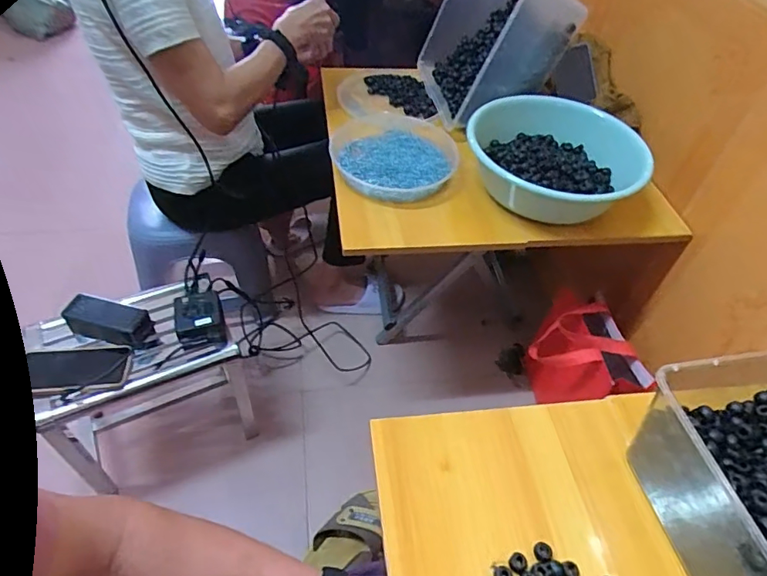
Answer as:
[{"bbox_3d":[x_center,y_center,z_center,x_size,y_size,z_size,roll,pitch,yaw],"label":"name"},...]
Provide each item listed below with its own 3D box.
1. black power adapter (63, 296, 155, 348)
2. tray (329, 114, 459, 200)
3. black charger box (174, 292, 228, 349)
[{"bbox_3d":[-0.459,0.055,0.853,0.136,0.043,0.058,14,49,8],"label":"black power adapter"},{"bbox_3d":[0.017,-0.253,0.938,0.217,0.035,0.263,0,48,-5],"label":"tray"},{"bbox_3d":[-0.315,0.052,0.874,0.079,0.058,0.084,-12,50,-15],"label":"black charger box"}]

